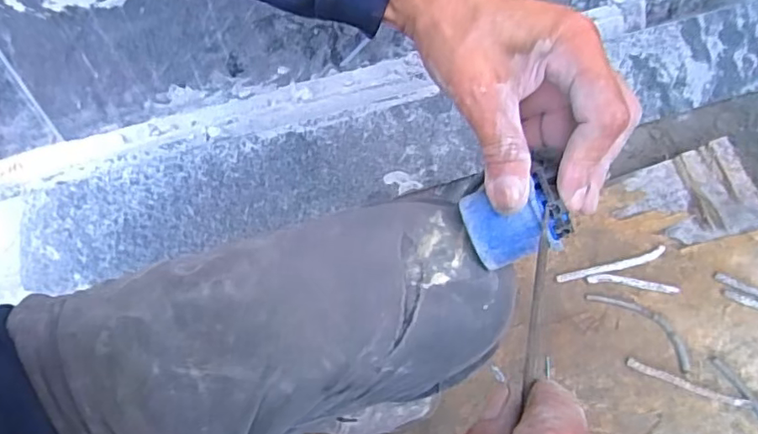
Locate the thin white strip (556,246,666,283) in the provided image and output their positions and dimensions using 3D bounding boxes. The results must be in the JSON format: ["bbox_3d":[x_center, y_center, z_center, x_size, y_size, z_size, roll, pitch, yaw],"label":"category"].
[{"bbox_3d":[0.337,0.071,0.817,0.165,0.011,0.017,-13,61,-7],"label":"thin white strip"}]

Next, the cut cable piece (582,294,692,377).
[{"bbox_3d":[0.362,0.146,0.773,0.052,0.008,0.154,-37,53,-18],"label":"cut cable piece"}]

